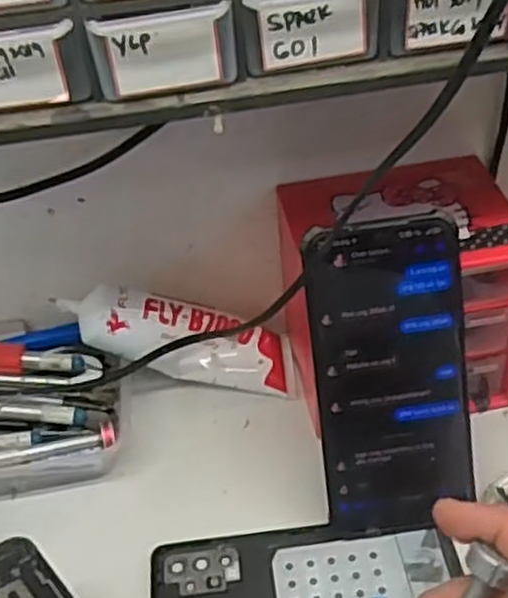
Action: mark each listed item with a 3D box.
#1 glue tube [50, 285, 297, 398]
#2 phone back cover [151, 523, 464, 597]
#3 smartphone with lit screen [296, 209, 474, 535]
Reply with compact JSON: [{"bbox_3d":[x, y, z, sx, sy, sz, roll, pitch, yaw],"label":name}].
[{"bbox_3d":[-0.044,0.029,0.478,0.146,0.042,0.033,19,33,-22],"label":"glue tube"},{"bbox_3d":[0.026,0.147,0.391,0.154,0.005,0.072,-6,39,-2],"label":"phone back cover"},{"bbox_3d":[0.070,0.041,0.391,0.076,0.157,0.005,-6,13,-2],"label":"smartphone with lit screen"}]

